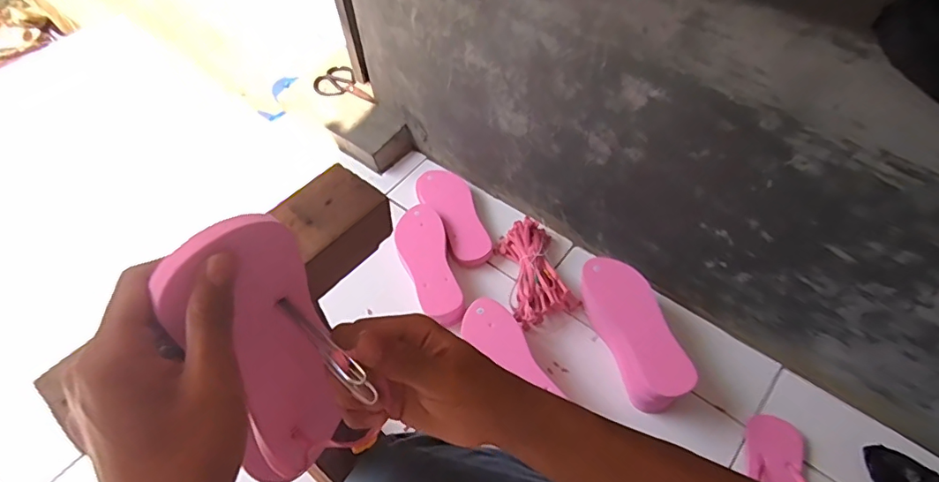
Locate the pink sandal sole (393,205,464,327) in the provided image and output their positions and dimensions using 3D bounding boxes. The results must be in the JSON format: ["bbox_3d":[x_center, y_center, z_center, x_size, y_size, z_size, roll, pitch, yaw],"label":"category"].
[{"bbox_3d":[-0.080,0.042,0.959,0.096,0.028,0.262,-12,53,-5],"label":"pink sandal sole"}]

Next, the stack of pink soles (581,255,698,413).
[{"bbox_3d":[0.266,0.149,0.842,0.097,0.107,0.256,-15,54,-8],"label":"stack of pink soles"}]

